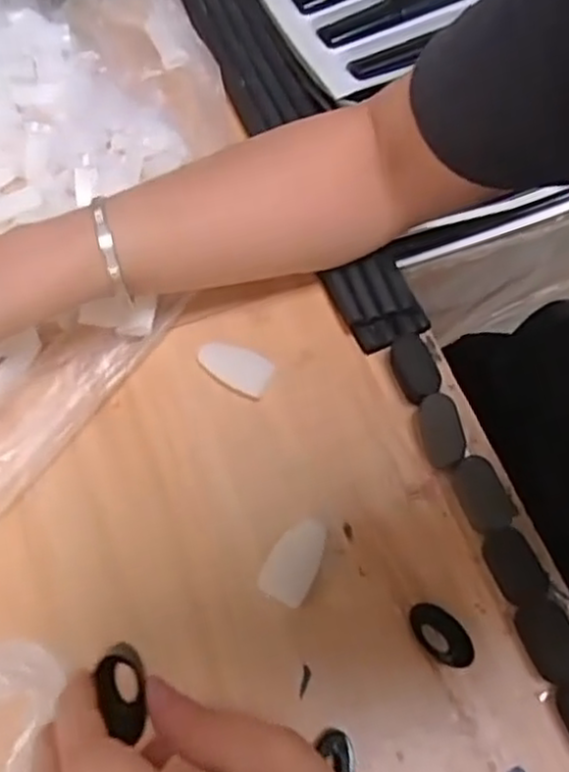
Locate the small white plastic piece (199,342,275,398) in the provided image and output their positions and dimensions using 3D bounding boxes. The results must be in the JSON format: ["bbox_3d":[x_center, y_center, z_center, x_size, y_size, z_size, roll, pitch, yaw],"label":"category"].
[{"bbox_3d":[-0.027,-0.011,0.395,0.041,0.007,0.023,22,67,10],"label":"small white plastic piece"}]

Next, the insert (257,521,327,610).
[{"bbox_3d":[0.005,0.086,0.350,0.023,0.016,0.042,24,67,11],"label":"insert"}]

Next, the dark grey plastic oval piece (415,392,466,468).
[{"bbox_3d":[0.082,0.024,0.376,0.022,0.016,0.036,-12,65,-5],"label":"dark grey plastic oval piece"}]

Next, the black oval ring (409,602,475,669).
[{"bbox_3d":[0.073,0.118,0.336,0.032,0.019,0.018,41,71,17],"label":"black oval ring"}]

